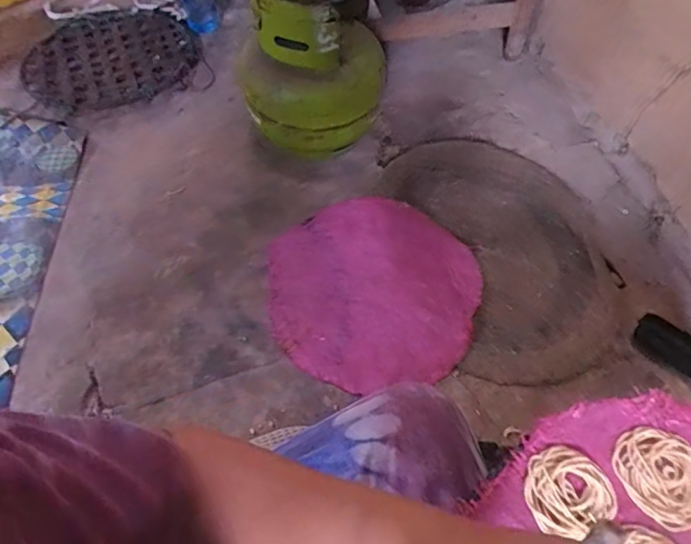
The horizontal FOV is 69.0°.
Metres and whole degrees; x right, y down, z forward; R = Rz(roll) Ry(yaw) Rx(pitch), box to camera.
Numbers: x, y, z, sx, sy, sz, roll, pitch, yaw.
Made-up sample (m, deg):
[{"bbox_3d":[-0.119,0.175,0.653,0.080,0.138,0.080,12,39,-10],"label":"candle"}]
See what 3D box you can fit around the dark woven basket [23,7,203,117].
[{"bbox_3d":[-0.465,-0.451,1.045,0.272,0.086,0.386,27,60,18],"label":"dark woven basket"}]

